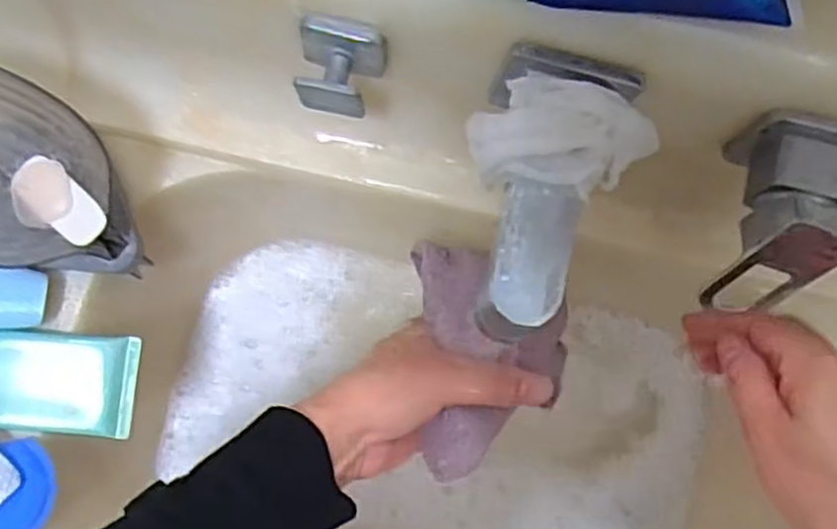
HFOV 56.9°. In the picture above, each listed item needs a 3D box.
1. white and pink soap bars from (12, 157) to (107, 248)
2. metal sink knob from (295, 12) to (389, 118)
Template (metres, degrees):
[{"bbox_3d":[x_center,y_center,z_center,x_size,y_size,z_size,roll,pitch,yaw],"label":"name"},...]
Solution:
[{"bbox_3d":[-0.203,-0.032,0.430,0.035,0.008,0.055,-42,85,-7],"label":"white and pink soap bars"},{"bbox_3d":[-0.040,-0.099,0.391,0.042,0.031,0.038,9,82,0],"label":"metal sink knob"}]

